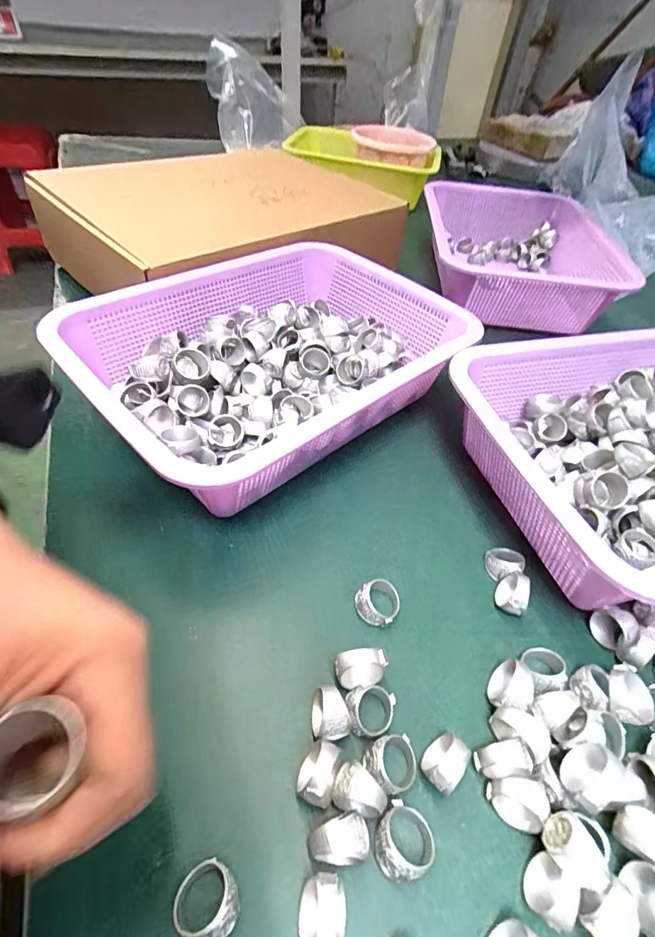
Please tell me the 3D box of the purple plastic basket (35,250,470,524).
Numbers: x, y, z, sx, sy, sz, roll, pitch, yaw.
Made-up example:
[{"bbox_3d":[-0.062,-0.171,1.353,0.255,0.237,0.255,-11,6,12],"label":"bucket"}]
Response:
[{"bbox_3d":[-0.040,-0.085,0.387,0.306,0.091,0.228,-31,56,-31],"label":"purple plastic basket"}]

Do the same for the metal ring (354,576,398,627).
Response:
[{"bbox_3d":[0.032,0.083,0.280,0.026,0.017,0.026,3,45,-3],"label":"metal ring"}]

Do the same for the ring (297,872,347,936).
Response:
[{"bbox_3d":[-0.002,0.182,0.182,0.019,0.017,0.024,9,45,2],"label":"ring"}]

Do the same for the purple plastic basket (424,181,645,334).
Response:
[{"bbox_3d":[0.239,-0.287,0.591,0.220,0.080,0.287,8,45,1],"label":"purple plastic basket"}]

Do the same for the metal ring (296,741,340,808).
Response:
[{"bbox_3d":[-0.005,0.146,0.213,0.016,0.023,0.024,11,45,4],"label":"metal ring"}]

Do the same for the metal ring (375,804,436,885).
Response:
[{"bbox_3d":[0.034,0.169,0.201,0.026,0.015,0.024,3,45,-3],"label":"metal ring"}]

